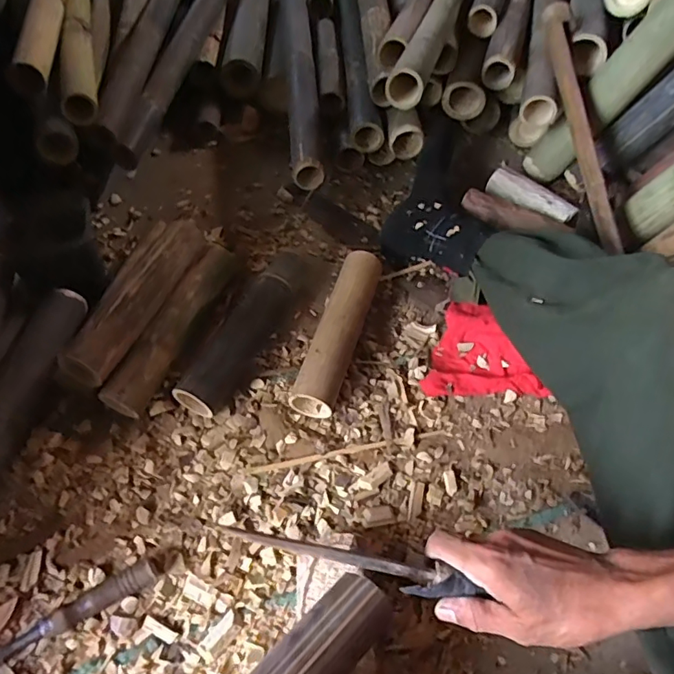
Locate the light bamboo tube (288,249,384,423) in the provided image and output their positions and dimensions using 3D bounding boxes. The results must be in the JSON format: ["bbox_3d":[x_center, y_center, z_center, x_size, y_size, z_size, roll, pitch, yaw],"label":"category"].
[{"bbox_3d":[0.006,-0.015,0.702,0.059,0.063,0.262,17,54,8],"label":"light bamboo tube"}]

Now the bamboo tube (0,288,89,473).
[{"bbox_3d":[-0.383,0.056,0.626,0.055,0.062,0.264,9,54,2],"label":"bamboo tube"}]

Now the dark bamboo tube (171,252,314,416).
[{"bbox_3d":[-0.123,-0.035,0.709,0.074,0.063,0.308,22,55,11],"label":"dark bamboo tube"}]

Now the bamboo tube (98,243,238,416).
[{"bbox_3d":[-0.213,-0.017,0.689,0.059,0.064,0.271,17,54,8],"label":"bamboo tube"}]

